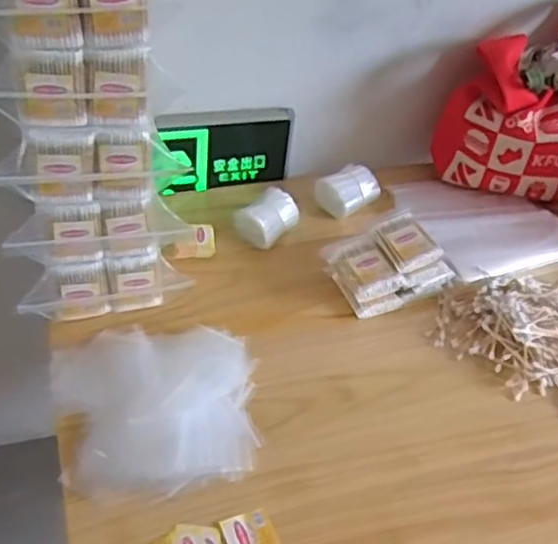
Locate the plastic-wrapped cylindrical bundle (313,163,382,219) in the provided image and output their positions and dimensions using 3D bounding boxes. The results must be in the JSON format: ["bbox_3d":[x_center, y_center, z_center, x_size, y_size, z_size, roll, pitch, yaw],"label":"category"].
[{"bbox_3d":[0.092,-0.107,0.941,0.084,0.045,0.058,-26,51,-31],"label":"plastic-wrapped cylindrical bundle"}]

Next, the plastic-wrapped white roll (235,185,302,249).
[{"bbox_3d":[-0.013,-0.069,0.887,0.057,0.047,0.077,32,48,26],"label":"plastic-wrapped white roll"}]

